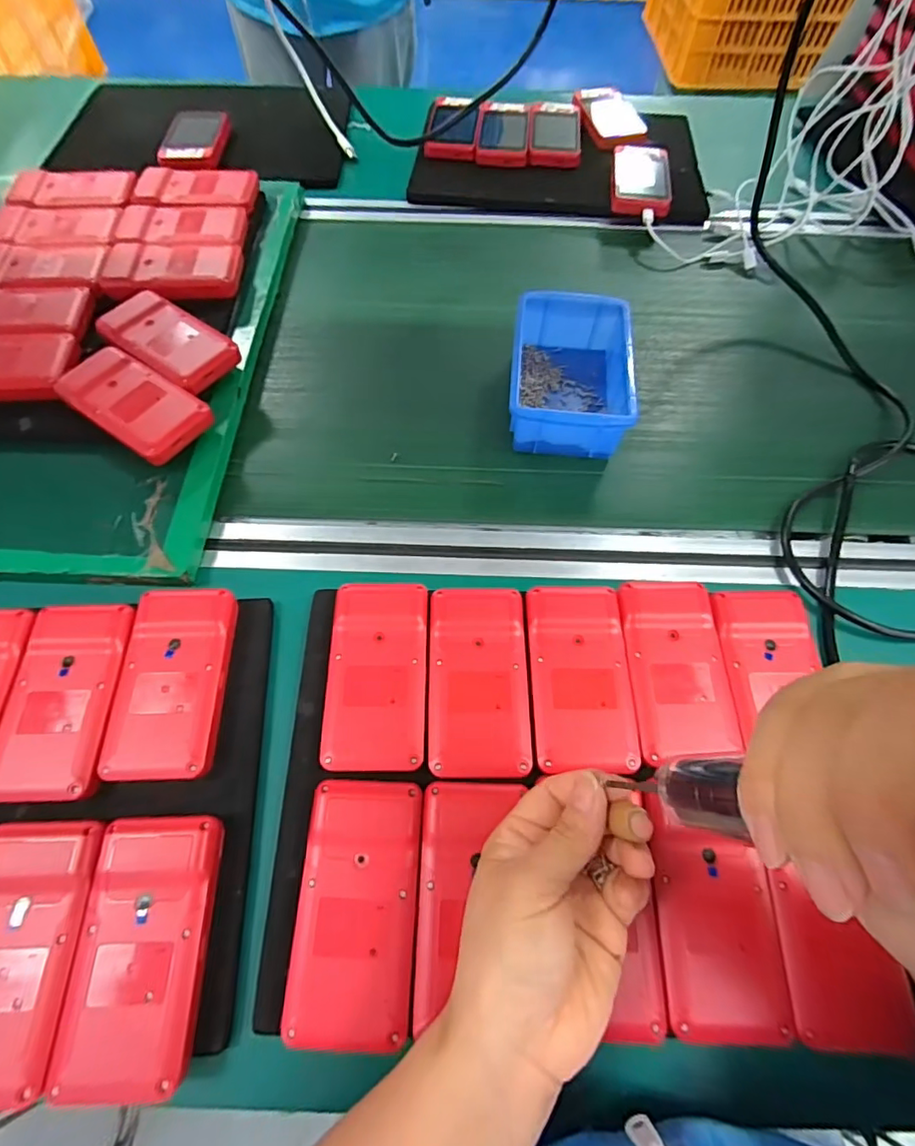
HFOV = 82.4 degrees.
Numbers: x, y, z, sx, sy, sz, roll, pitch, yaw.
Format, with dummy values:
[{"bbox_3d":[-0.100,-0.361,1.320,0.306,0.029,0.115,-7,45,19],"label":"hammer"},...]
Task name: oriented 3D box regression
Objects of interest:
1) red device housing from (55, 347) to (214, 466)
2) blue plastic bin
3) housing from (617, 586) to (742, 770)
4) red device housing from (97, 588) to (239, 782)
[{"bbox_3d":[-0.258,-0.134,0.418,0.120,0.024,0.063,33,67,15],"label":"red device housing"},{"bbox_3d":[0.095,-0.171,0.452,0.093,0.058,0.142,7,63,3],"label":"blue plastic bin"},{"bbox_3d":[0.141,0.065,0.351,0.062,0.031,0.114,-1,63,-1],"label":"housing"},{"bbox_3d":[-0.182,0.068,0.334,0.062,0.016,0.119,-1,63,-1],"label":"red device housing"}]

